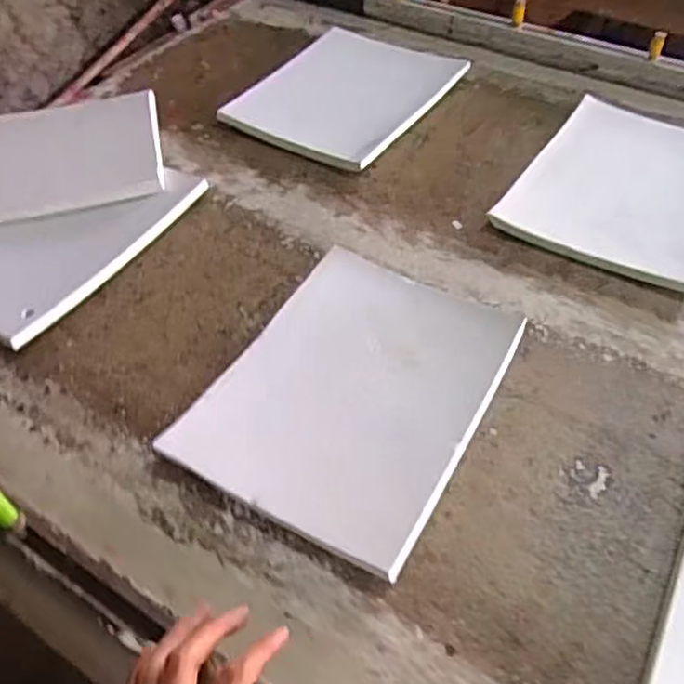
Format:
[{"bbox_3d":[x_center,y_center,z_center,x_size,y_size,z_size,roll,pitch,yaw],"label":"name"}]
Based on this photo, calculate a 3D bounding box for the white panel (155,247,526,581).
[{"bbox_3d":[0.015,0.037,0.545,0.200,0.024,0.269,23,54,19],"label":"white panel"}]

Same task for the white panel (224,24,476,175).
[{"bbox_3d":[0.006,-0.326,0.844,0.200,0.031,0.255,28,56,22],"label":"white panel"}]

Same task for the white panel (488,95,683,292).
[{"bbox_3d":[0.315,-0.170,0.706,0.205,0.030,0.258,27,56,22],"label":"white panel"}]

